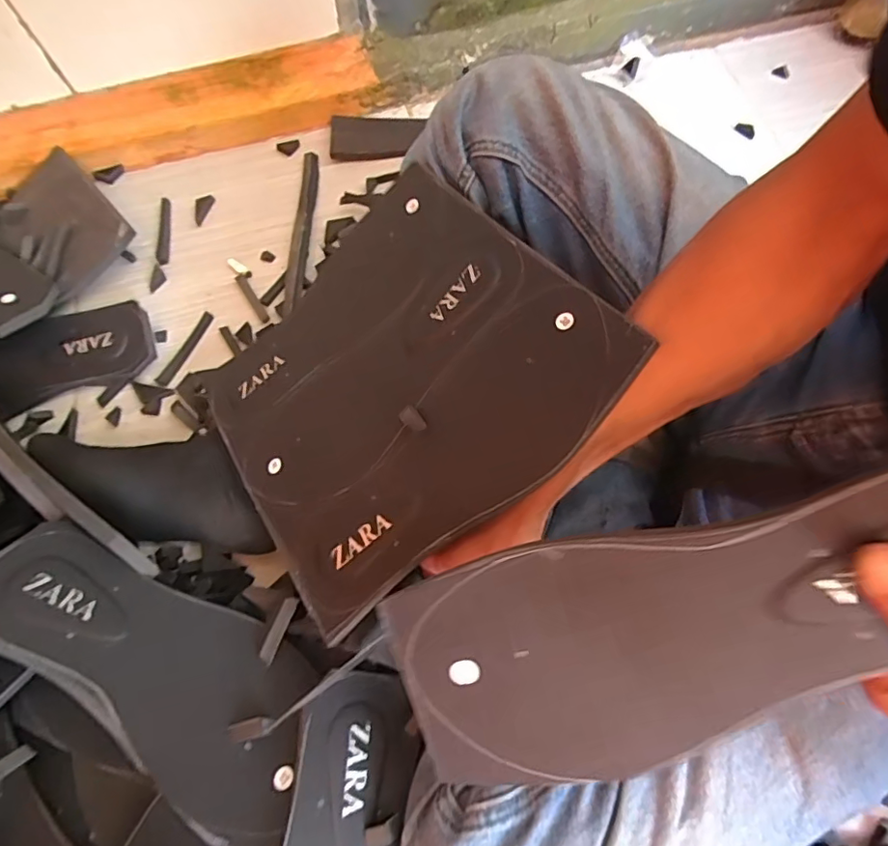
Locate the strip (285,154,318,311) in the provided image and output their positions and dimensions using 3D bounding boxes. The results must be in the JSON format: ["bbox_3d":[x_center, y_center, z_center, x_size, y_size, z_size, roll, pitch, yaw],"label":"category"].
[{"bbox_3d":[-0.153,-0.214,0.578,0.018,0.017,0.210,0,68,3],"label":"strip"}]

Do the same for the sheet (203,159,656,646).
[{"bbox_3d":[-0.042,-0.031,0.368,0.251,0.008,0.252,-44,57,8],"label":"sheet"}]

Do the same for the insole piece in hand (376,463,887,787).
[{"bbox_3d":[0.103,0.086,0.224,0.253,0.015,0.097,-20,84,12],"label":"insole piece in hand"}]

